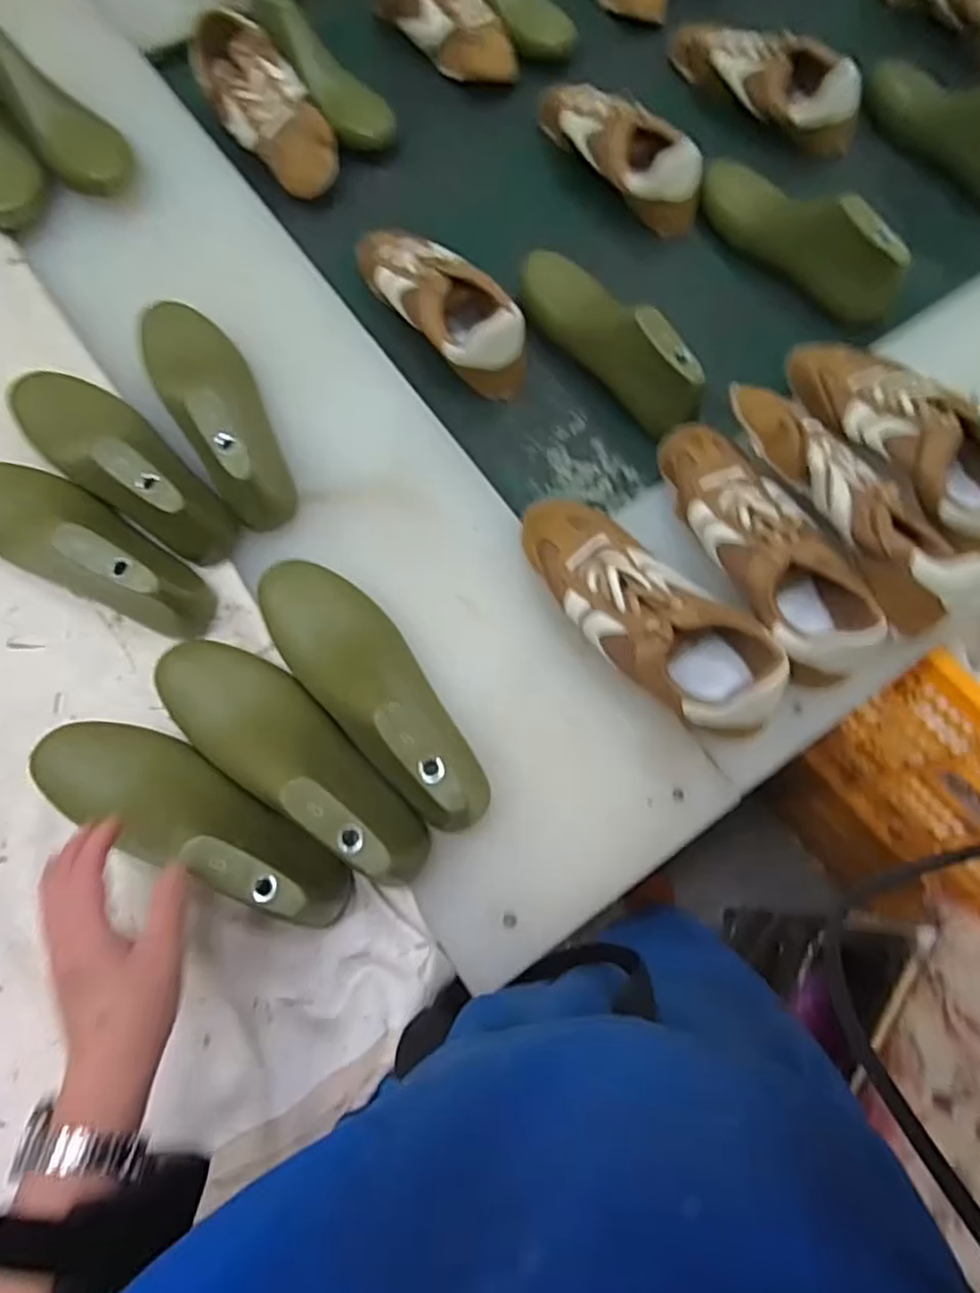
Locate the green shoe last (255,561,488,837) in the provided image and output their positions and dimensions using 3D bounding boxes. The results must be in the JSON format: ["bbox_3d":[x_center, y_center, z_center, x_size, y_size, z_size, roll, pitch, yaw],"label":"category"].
[{"bbox_3d":[-0.088,0.022,0.493,0.079,0.090,0.247,-42,76,-10],"label":"green shoe last"}]

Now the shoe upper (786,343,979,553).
[{"bbox_3d":[0.354,-0.190,0.558,0.103,0.068,0.242,-31,74,-9],"label":"shoe upper"}]

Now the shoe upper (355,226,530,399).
[{"bbox_3d":[-0.052,-0.351,0.680,0.084,0.068,0.232,-37,75,-10],"label":"shoe upper"}]

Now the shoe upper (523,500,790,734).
[{"bbox_3d":[0.115,-0.032,0.518,0.239,0.066,0.099,42,79,13],"label":"shoe upper"}]

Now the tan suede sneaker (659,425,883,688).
[{"bbox_3d":[0.212,-0.082,0.536,0.083,0.077,0.241,-22,73,-5],"label":"tan suede sneaker"}]

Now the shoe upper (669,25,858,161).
[{"bbox_3d":[0.313,-0.659,0.787,0.077,0.093,0.244,-35,75,-10],"label":"shoe upper"}]

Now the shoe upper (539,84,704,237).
[{"bbox_3d":[0.133,-0.556,0.759,0.068,0.084,0.242,-37,75,-10],"label":"shoe upper"}]

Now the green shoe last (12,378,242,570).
[{"bbox_3d":[-0.318,-0.166,0.565,0.243,0.091,0.080,40,78,13],"label":"green shoe last"}]

